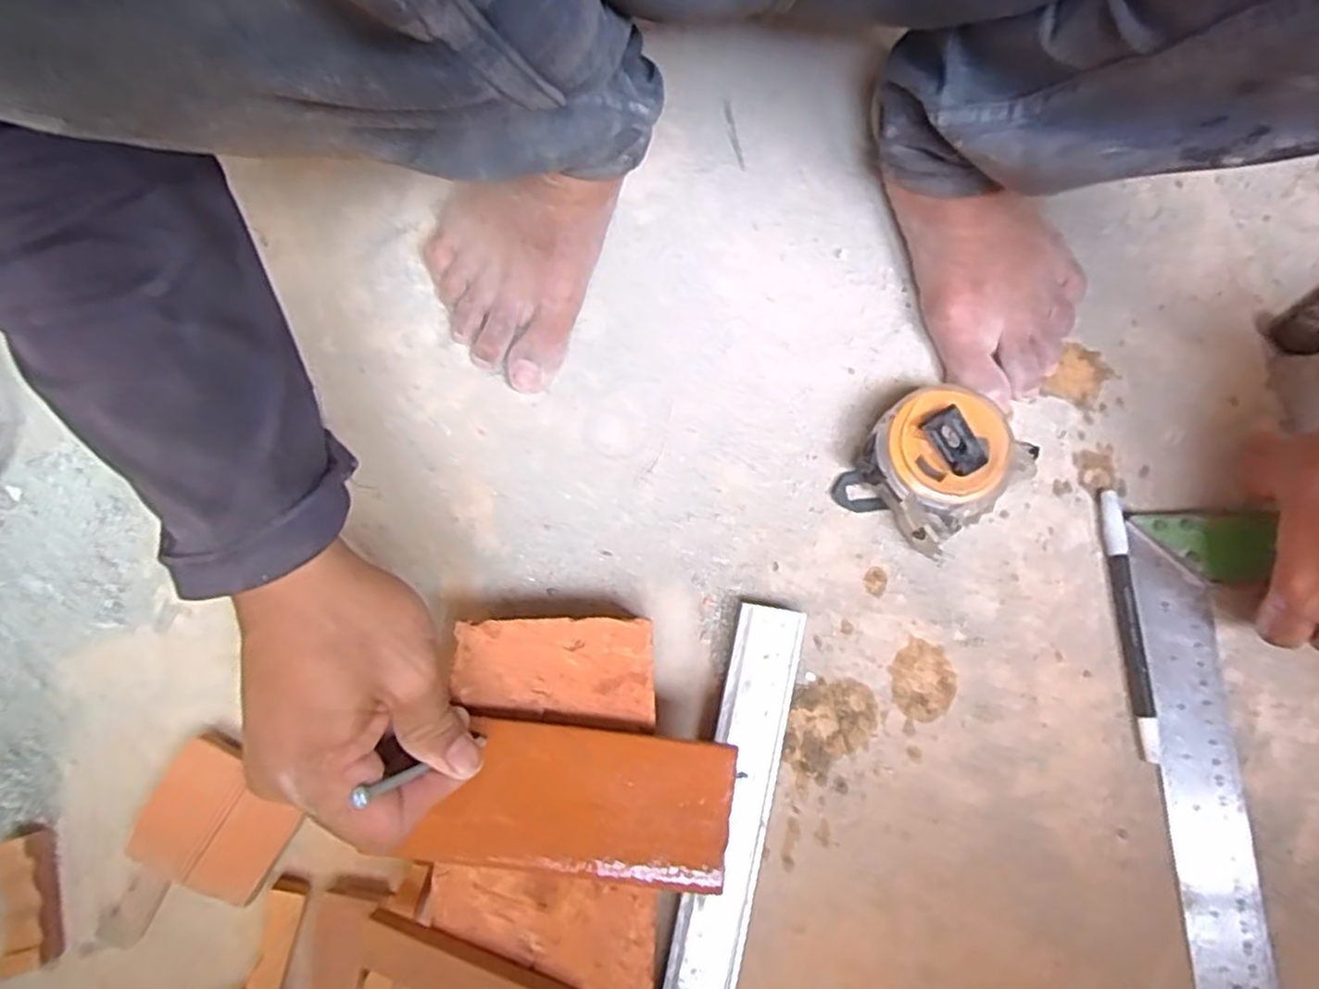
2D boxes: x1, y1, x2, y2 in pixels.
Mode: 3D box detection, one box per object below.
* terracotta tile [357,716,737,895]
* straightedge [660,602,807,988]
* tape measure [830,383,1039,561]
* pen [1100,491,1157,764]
[{"bbox_3d":[-0.037,0.135,0.326,0.133,0.015,0.063,7,77,0],"label":"terracotta tile"},{"bbox_3d":[0.035,0.168,0.378,0.035,0.021,0.221,13,77,2],"label":"straightedge"},{"bbox_3d":[0.150,-0.014,0.407,0.076,0.043,0.076,34,79,6],"label":"tape measure"},{"bbox_3d":[0.256,0.068,0.405,0.009,0.009,0.144,0,77,-1],"label":"pen"}]

